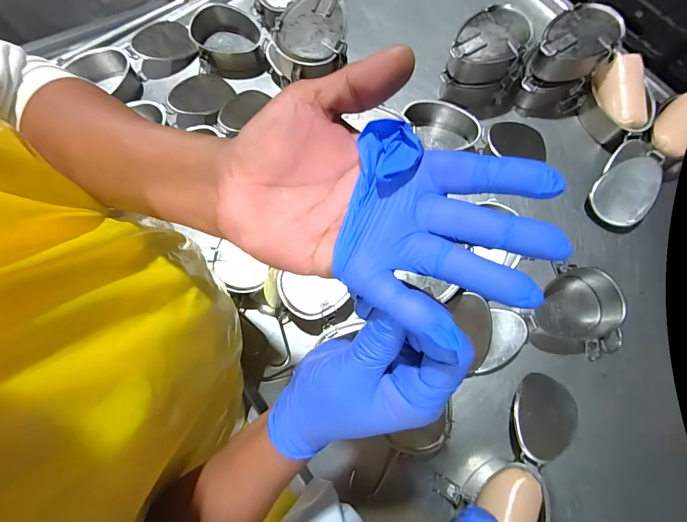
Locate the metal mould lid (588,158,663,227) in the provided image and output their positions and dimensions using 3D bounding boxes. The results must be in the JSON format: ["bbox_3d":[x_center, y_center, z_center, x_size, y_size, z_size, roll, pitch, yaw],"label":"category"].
[{"bbox_3d":[0.557,-0.141,0.706,0.101,0.017,0.142,39,91,13],"label":"metal mould lid"}]

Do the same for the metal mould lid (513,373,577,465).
[{"bbox_3d":[0.348,0.271,0.625,0.094,0.027,0.146,20,67,20],"label":"metal mould lid"}]

